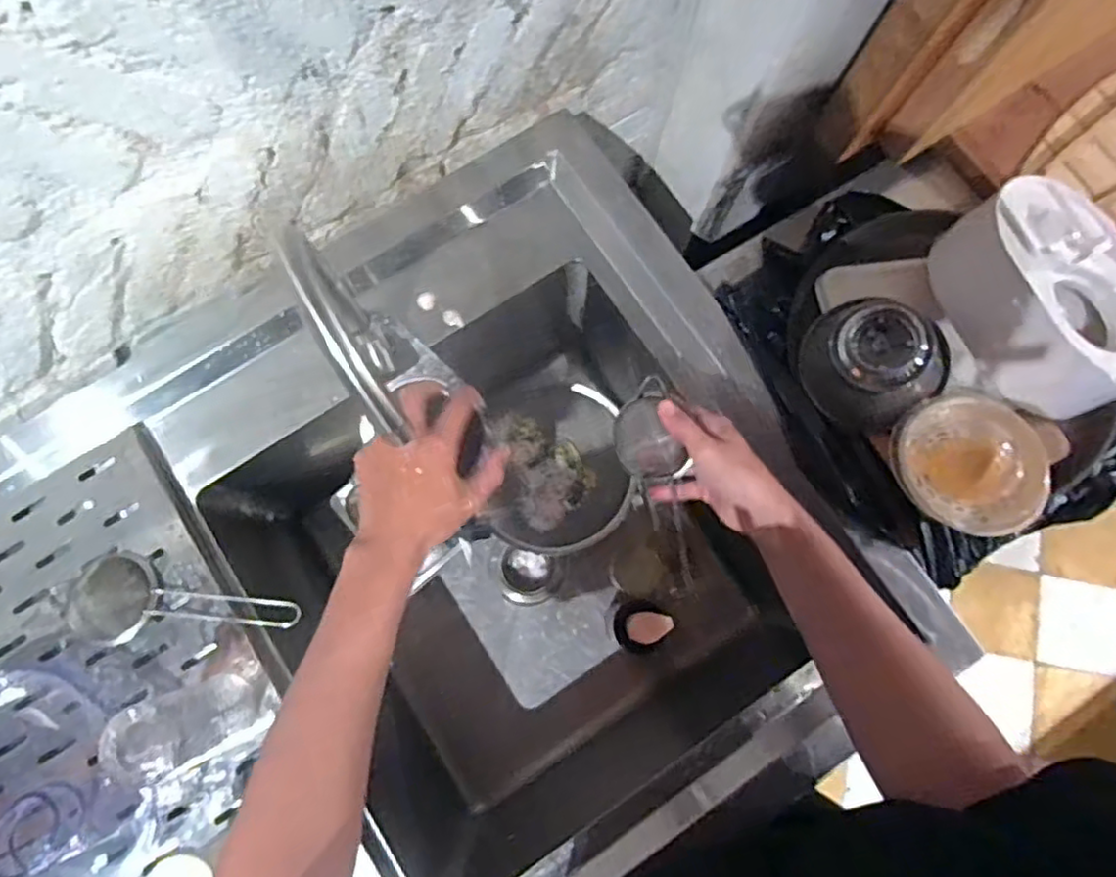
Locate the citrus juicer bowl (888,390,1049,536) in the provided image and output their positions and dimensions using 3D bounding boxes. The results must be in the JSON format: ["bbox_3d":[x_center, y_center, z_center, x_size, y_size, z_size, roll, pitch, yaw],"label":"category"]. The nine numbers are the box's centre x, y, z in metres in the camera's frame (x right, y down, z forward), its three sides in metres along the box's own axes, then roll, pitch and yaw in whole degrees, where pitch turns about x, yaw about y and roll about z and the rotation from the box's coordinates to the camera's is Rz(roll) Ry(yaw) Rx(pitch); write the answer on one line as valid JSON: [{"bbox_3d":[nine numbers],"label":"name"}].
[{"bbox_3d":[0.404,0.024,0.647,0.143,0.078,0.141,-8,79,-2],"label":"citrus juicer bowl"}]

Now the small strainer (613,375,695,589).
[{"bbox_3d":[0.094,0.041,0.602,0.054,0.039,0.188,-16,91,-4],"label":"small strainer"}]

